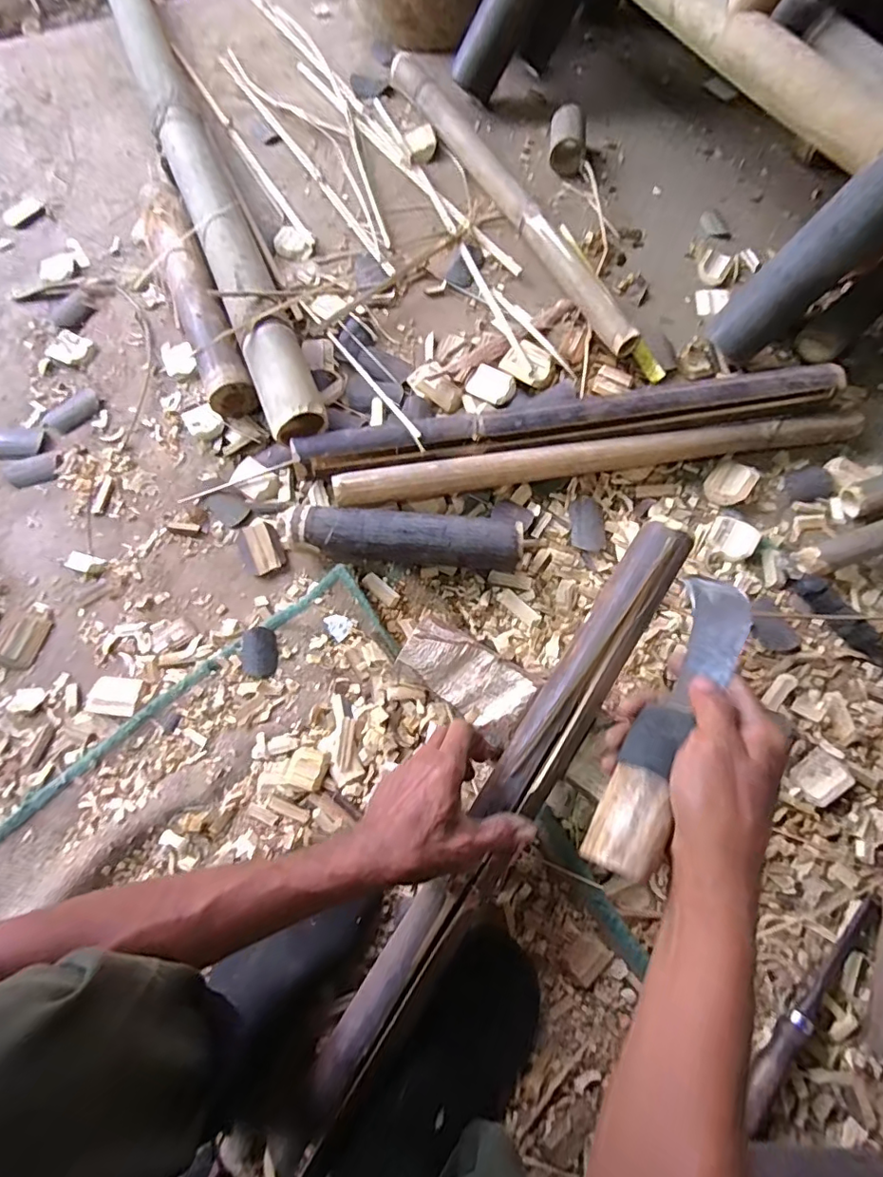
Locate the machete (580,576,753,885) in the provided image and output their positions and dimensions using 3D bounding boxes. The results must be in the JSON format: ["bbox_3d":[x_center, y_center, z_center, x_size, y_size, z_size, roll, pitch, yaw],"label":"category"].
[{"bbox_3d":[0.163,0.083,0.368,0.042,0.035,0.231,30,63,11],"label":"machete"}]

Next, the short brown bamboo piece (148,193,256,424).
[{"bbox_3d":[-0.330,-0.389,0.712,0.062,0.068,0.358,-23,72,-6],"label":"short brown bamboo piece"}]

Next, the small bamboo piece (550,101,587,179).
[{"bbox_3d":[0.194,-0.686,0.818,0.051,0.056,0.084,2,72,2],"label":"small bamboo piece"}]

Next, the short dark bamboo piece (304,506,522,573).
[{"bbox_3d":[-0.039,-0.055,0.610,0.252,0.053,0.056,8,72,4],"label":"short dark bamboo piece"}]

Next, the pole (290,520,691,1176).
[{"bbox_3d":[0.055,0.204,0.477,0.054,0.034,0.607,31,82,11],"label":"pole"}]

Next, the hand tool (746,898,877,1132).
[{"bbox_3d":[0.346,0.382,0.489,0.023,0.022,0.211,42,77,14],"label":"hand tool"}]

